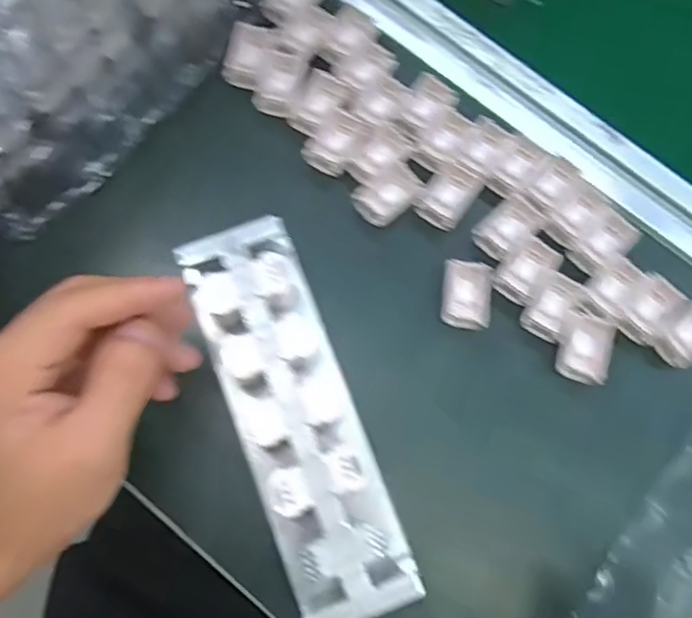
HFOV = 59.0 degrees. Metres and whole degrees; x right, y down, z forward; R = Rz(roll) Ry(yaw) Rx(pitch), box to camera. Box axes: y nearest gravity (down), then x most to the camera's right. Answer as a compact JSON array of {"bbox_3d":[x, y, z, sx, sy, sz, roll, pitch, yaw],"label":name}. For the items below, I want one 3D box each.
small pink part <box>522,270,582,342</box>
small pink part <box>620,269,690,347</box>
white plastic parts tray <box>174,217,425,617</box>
[{"bbox_3d":[0.113,-0.002,0.339,0.023,0.005,0.035,27,78,5],"label":"small pink part"},{"bbox_3d":[0.168,0.001,0.336,0.026,0.007,0.036,39,79,8],"label":"small pink part"},{"bbox_3d":[-0.025,0.052,0.297,0.057,0.042,0.185,-21,78,-6],"label":"white plastic parts tray"}]

